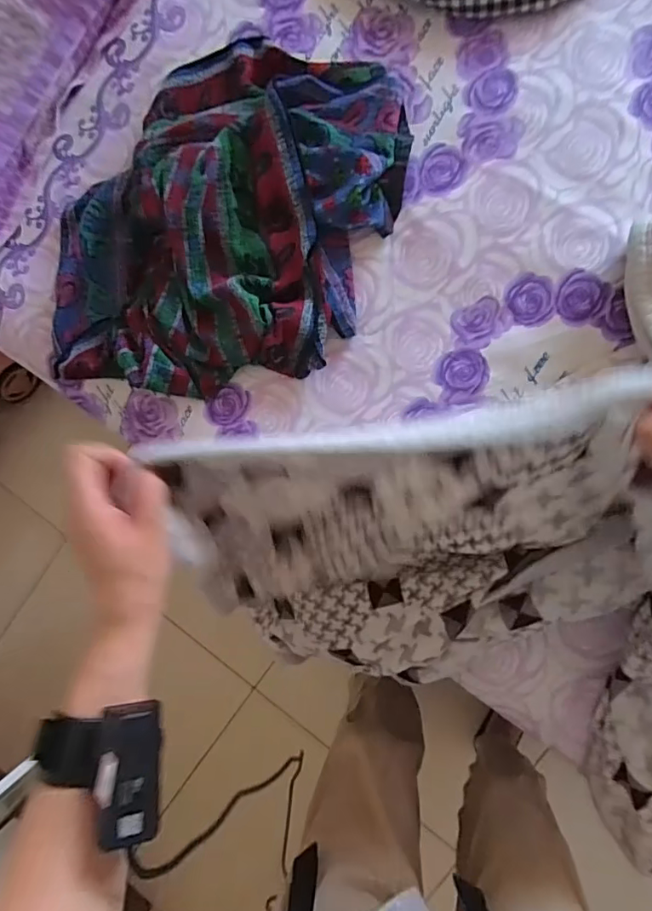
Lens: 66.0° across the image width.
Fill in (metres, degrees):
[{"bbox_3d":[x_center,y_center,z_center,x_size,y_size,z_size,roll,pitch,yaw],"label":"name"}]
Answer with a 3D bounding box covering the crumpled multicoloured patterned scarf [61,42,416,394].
[{"bbox_3d":[-0.148,-0.322,0.698,0.431,0.080,0.515,21,93,7],"label":"crumpled multicoloured patterned scarf"}]

